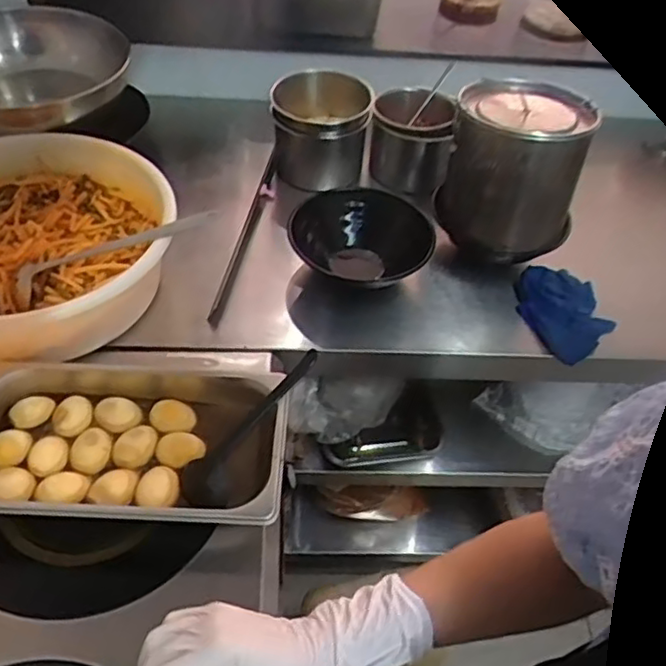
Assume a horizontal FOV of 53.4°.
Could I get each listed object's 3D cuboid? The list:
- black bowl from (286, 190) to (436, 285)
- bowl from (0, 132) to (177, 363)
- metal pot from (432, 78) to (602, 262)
[{"bbox_3d":[0.036,-0.110,0.923,0.190,0.092,0.185,14,49,7],"label":"black bowl"},{"bbox_3d":[-0.366,-0.117,0.839,0.313,0.113,0.333,3,48,-3],"label":"bowl"},{"bbox_3d":[0.237,-0.215,0.895,0.173,0.193,0.180,8,48,2],"label":"metal pot"}]

